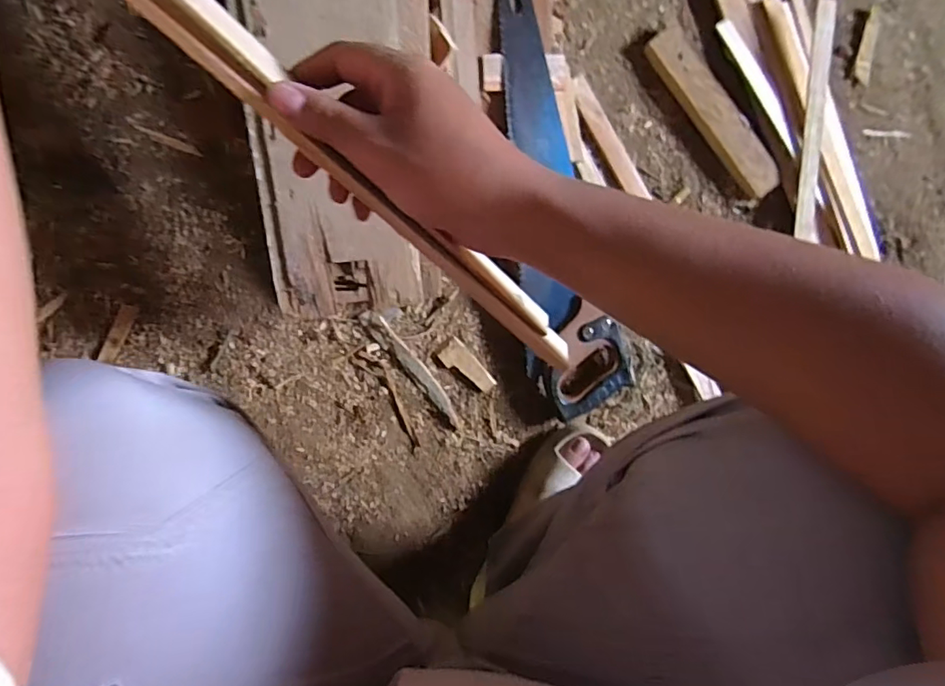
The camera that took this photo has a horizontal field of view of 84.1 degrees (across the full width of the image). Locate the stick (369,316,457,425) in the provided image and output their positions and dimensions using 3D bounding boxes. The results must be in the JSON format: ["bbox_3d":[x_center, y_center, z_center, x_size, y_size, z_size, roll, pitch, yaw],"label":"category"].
[{"bbox_3d":[-0.068,0.038,0.664,0.022,0.009,0.167,-41,102,-7],"label":"stick"}]

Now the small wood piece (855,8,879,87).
[{"bbox_3d":[0.576,-0.432,0.762,0.023,0.009,0.107,8,93,-14],"label":"small wood piece"}]

